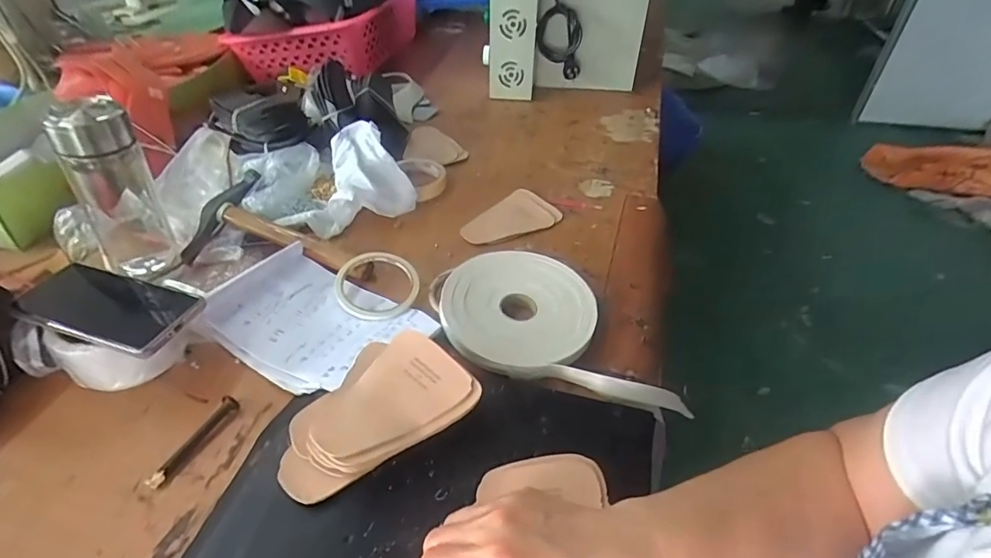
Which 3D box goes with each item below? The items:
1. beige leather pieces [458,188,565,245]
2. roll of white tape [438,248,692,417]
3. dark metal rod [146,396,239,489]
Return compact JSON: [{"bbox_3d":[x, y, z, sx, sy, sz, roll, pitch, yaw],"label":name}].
[{"bbox_3d":[0.026,-0.079,0.671,0.078,0.015,0.135,31,49,29],"label":"beige leather pieces"},{"bbox_3d":[0.072,0.042,0.524,0.255,0.033,0.164,9,42,9],"label":"roll of white tape"},{"bbox_3d":[-0.258,0.136,0.425,0.018,0.012,0.086,18,44,18],"label":"dark metal rod"}]

